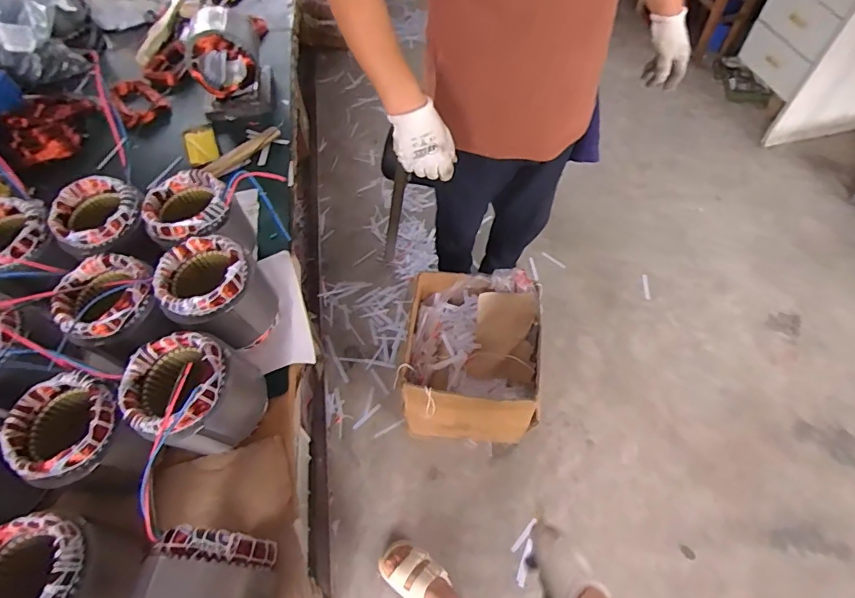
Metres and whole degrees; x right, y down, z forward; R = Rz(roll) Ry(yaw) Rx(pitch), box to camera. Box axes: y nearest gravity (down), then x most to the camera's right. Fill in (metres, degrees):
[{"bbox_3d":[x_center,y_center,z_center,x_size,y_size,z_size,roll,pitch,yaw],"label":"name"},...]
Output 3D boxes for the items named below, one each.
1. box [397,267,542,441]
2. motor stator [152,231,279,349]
[{"bbox_3d":[0.123,0.171,1.370,0.370,0.349,0.414,4,59,4],"label":"box"},{"bbox_3d":[-0.341,-0.008,0.778,0.141,0.152,0.136,-1,59,1],"label":"motor stator"}]

